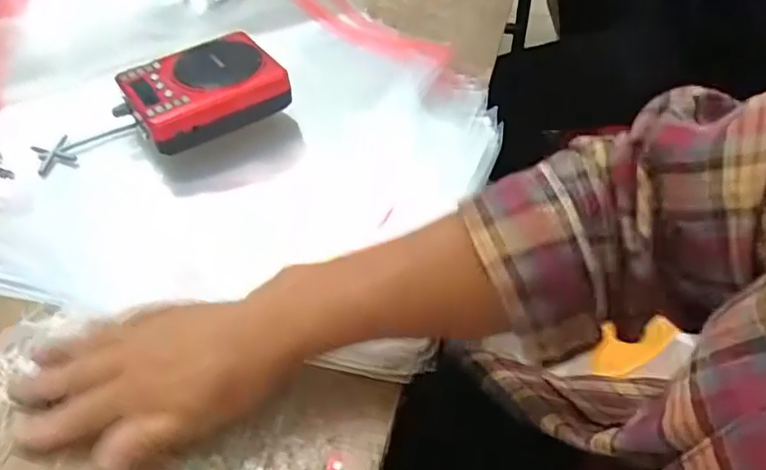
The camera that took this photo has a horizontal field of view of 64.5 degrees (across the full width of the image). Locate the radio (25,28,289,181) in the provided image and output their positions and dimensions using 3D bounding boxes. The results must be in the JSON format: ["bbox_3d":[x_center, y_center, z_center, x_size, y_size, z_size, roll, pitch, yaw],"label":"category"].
[{"bbox_3d":[-0.177,-0.096,0.492,0.202,0.052,0.099,-25,52,-19],"label":"radio"}]

